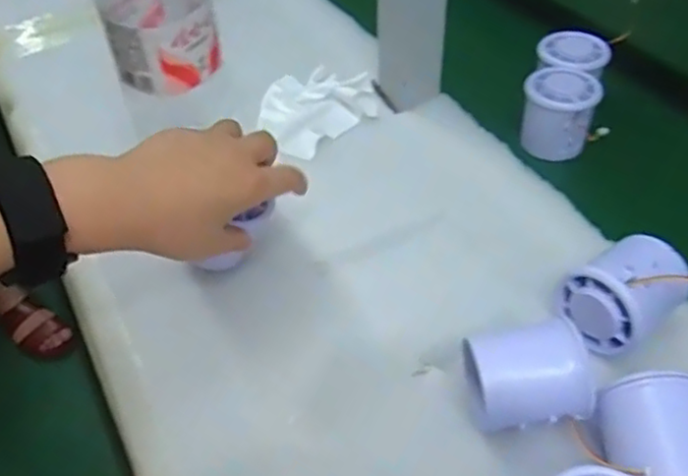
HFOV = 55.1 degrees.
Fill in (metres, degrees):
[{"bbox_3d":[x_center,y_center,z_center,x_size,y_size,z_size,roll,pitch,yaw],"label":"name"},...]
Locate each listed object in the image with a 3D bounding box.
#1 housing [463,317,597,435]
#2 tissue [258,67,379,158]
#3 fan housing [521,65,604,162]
[{"bbox_3d":[0.096,0.076,0.348,0.059,0.057,0.043,-4,47,0],"label":"housing"},{"bbox_3d":[-0.027,-0.116,0.572,0.107,0.011,0.097,-32,53,-26],"label":"tissue"},{"bbox_3d":[0.173,-0.103,0.532,0.054,0.048,0.063,12,48,14],"label":"fan housing"}]

